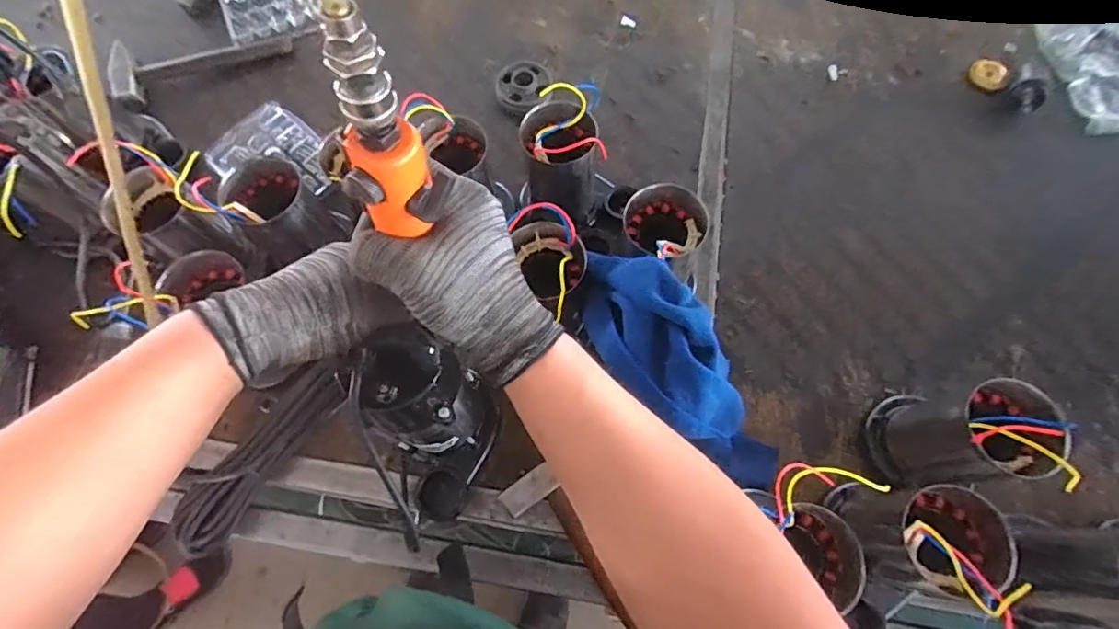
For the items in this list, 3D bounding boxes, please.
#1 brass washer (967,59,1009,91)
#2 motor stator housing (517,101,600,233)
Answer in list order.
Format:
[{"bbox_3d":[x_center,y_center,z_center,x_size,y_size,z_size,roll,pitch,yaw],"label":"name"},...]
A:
[{"bbox_3d":[0.712,-0.400,0.888,0.068,0.017,0.056,-41,74,-14],"label":"brass washer"},{"bbox_3d":[0.000,-0.183,0.696,0.088,0.179,0.079,-2,69,-1],"label":"motor stator housing"}]

